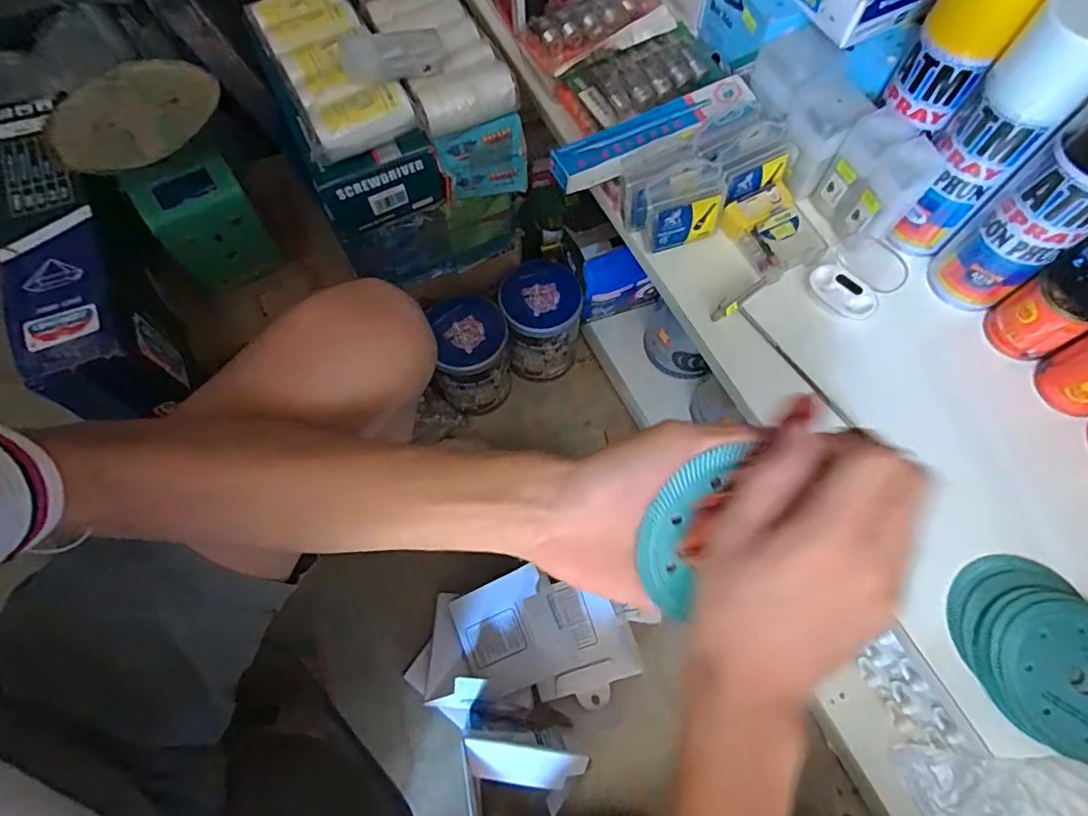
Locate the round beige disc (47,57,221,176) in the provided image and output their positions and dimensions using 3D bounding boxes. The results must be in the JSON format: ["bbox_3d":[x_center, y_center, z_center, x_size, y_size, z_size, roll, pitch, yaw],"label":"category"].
[{"bbox_3d":[-0.402,-0.286,0.534,0.137,0.011,0.158,17,68,7],"label":"round beige disc"}]

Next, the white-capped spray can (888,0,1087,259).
[{"bbox_3d":[0.341,-0.205,0.424,0.052,0.195,0.061,-39,72,-15],"label":"white-capped spray can"}]

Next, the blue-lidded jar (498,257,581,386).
[{"bbox_3d":[-0.003,-0.125,0.811,0.107,0.160,0.113,0,67,0],"label":"blue-lidded jar"}]

